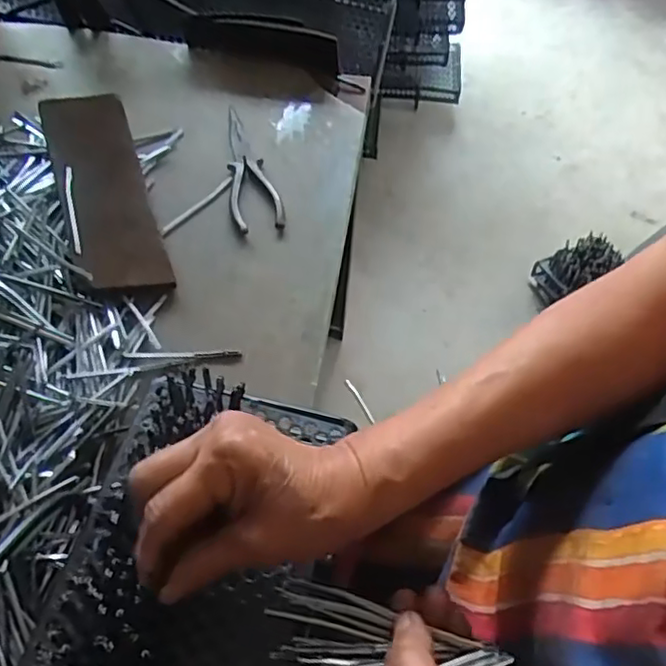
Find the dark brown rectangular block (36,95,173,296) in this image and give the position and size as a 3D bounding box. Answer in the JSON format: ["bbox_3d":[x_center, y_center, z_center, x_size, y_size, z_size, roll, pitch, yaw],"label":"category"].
[{"bbox_3d":[-0.224,-0.142,0.624,0.080,0.023,0.248,-14,66,-20],"label":"dark brown rectangular block"}]

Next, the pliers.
[{"bbox_3d":[-0.088,-0.175,0.672,0.049,0.010,0.178,-9,57,-7],"label":"pliers"}]

